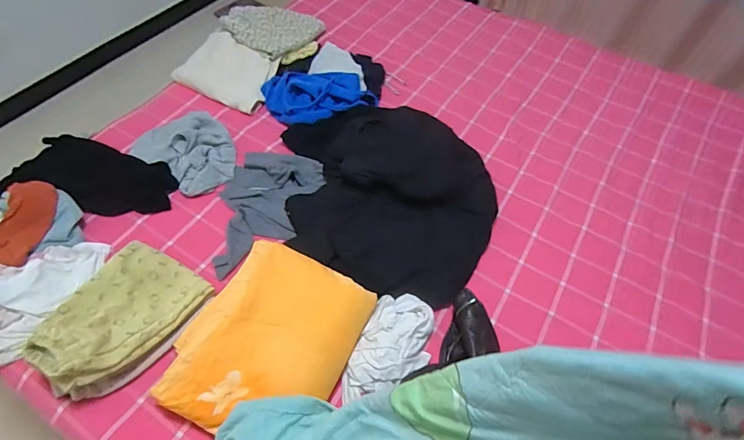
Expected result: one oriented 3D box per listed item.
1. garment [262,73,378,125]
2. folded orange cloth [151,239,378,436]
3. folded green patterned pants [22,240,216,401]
[{"bbox_3d":[-0.156,-0.381,1.284,0.337,0.068,0.183,-8,57,-9],"label":"garment"},{"bbox_3d":[-0.207,0.239,0.848,0.313,0.097,0.367,23,57,11],"label":"folded orange cloth"},{"bbox_3d":[-0.502,0.187,0.843,0.204,0.120,0.312,24,57,12],"label":"folded green patterned pants"}]

